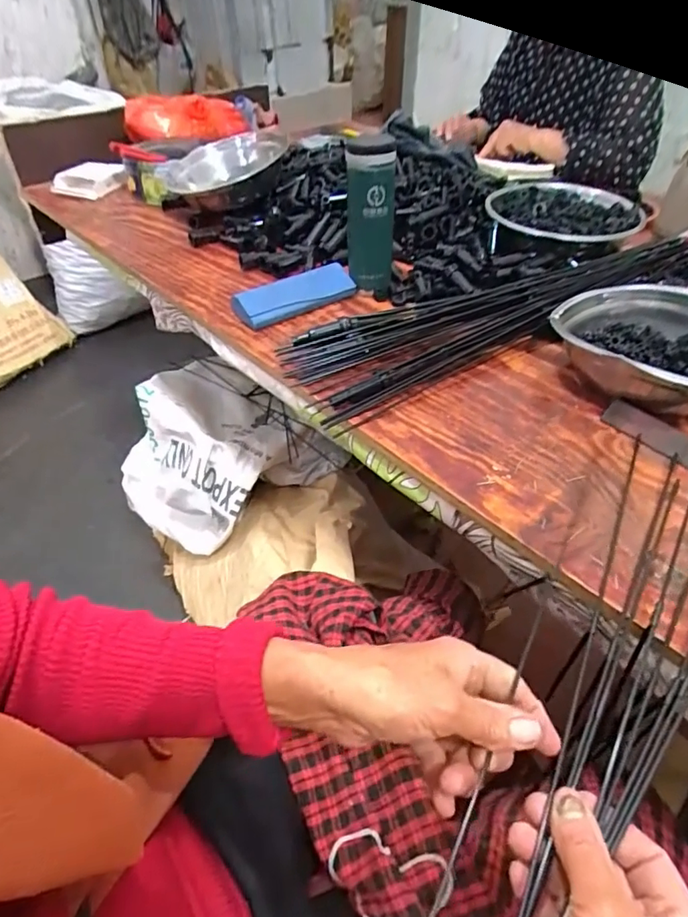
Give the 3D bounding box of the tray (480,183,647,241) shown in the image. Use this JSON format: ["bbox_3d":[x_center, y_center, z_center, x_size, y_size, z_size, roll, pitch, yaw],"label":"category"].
[{"bbox_3d":[0.321,-0.366,0.760,0.211,0.024,0.182,9,43,8],"label":"tray"}]

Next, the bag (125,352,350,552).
[{"bbox_3d":[-0.245,-0.002,1.050,0.391,0.255,0.294,32,51,30],"label":"bag"}]

